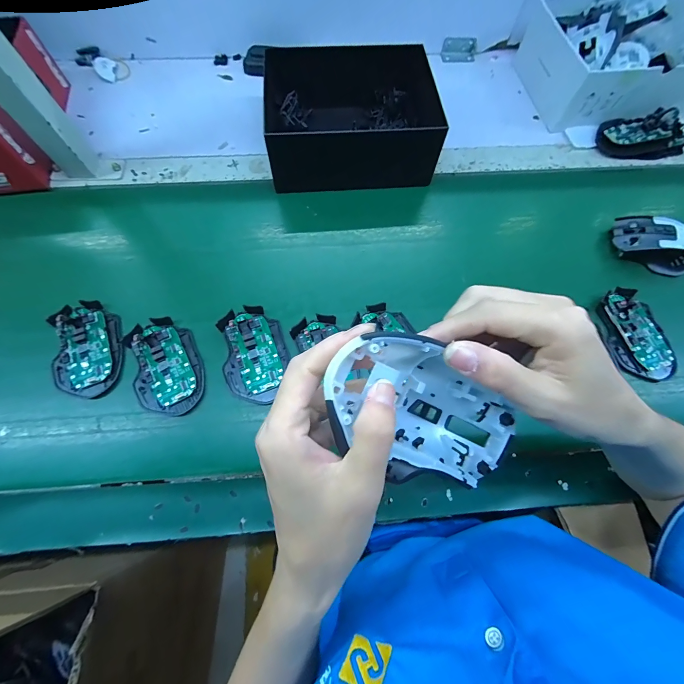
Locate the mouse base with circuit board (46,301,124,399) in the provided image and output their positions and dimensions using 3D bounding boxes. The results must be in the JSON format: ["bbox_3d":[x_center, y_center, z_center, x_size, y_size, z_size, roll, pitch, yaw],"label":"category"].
[{"bbox_3d":[-0.290,0.006,0.361,0.070,0.019,0.110,-12,70,-6],"label":"mouse base with circuit board"}]

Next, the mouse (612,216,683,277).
[{"bbox_3d":[0.411,-0.128,0.413,0.105,0.037,0.056,29,71,9],"label":"mouse"}]

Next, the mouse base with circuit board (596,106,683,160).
[{"bbox_3d":[0.475,-0.323,0.490,0.146,0.039,0.079,-2,69,-2],"label":"mouse base with circuit board"}]

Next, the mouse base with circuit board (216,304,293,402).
[{"bbox_3d":[-0.102,0.011,0.364,0.074,0.014,0.112,-19,71,-8],"label":"mouse base with circuit board"}]

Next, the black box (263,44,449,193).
[{"bbox_3d":[0.009,-0.333,0.461,0.224,0.083,0.199,-5,69,-3],"label":"black box"}]

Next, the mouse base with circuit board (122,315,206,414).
[{"bbox_3d":[-0.199,0.026,0.357,0.072,0.016,0.111,-21,71,-9],"label":"mouse base with circuit board"}]

